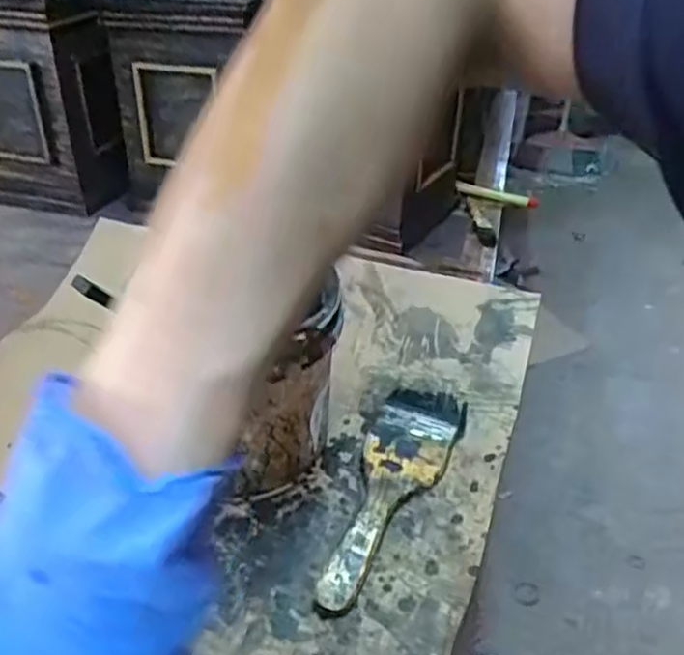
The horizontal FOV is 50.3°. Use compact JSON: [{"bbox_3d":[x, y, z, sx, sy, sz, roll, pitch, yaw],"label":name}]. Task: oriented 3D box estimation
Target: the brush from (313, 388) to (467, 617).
[{"bbox_3d":[0.044,0.135,0.620,0.072,0.014,0.252,13,36,16],"label":"brush"}]

